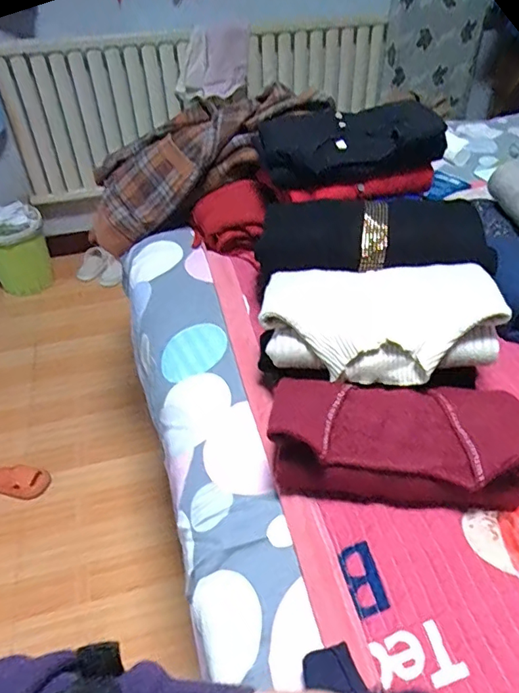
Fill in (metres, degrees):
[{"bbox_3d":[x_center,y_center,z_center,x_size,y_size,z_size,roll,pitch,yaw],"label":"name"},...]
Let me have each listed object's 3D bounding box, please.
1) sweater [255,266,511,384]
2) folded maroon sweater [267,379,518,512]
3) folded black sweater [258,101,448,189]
[{"bbox_3d":[0.136,-0.037,0.608,0.259,0.073,0.156,6,43,8],"label":"sweater"},{"bbox_3d":[0.142,0.094,0.542,0.253,0.079,0.113,4,42,7],"label":"folded maroon sweater"},{"bbox_3d":[0.134,-0.323,0.818,0.270,0.075,0.135,-10,43,-9],"label":"folded black sweater"}]

